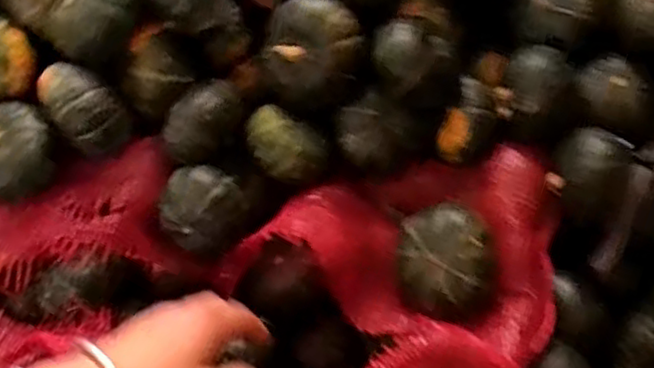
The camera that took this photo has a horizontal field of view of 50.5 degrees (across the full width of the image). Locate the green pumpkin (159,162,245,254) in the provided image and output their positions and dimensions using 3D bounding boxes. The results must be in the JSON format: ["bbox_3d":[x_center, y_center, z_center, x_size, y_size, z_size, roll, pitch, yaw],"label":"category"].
[{"bbox_3d":[-0.124,0.024,0.679,0.059,0.065,0.074,39,70,21],"label":"green pumpkin"}]

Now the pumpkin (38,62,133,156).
[{"bbox_3d":[-0.236,-0.075,0.669,0.066,0.065,0.075,-32,65,-14],"label":"pumpkin"}]

